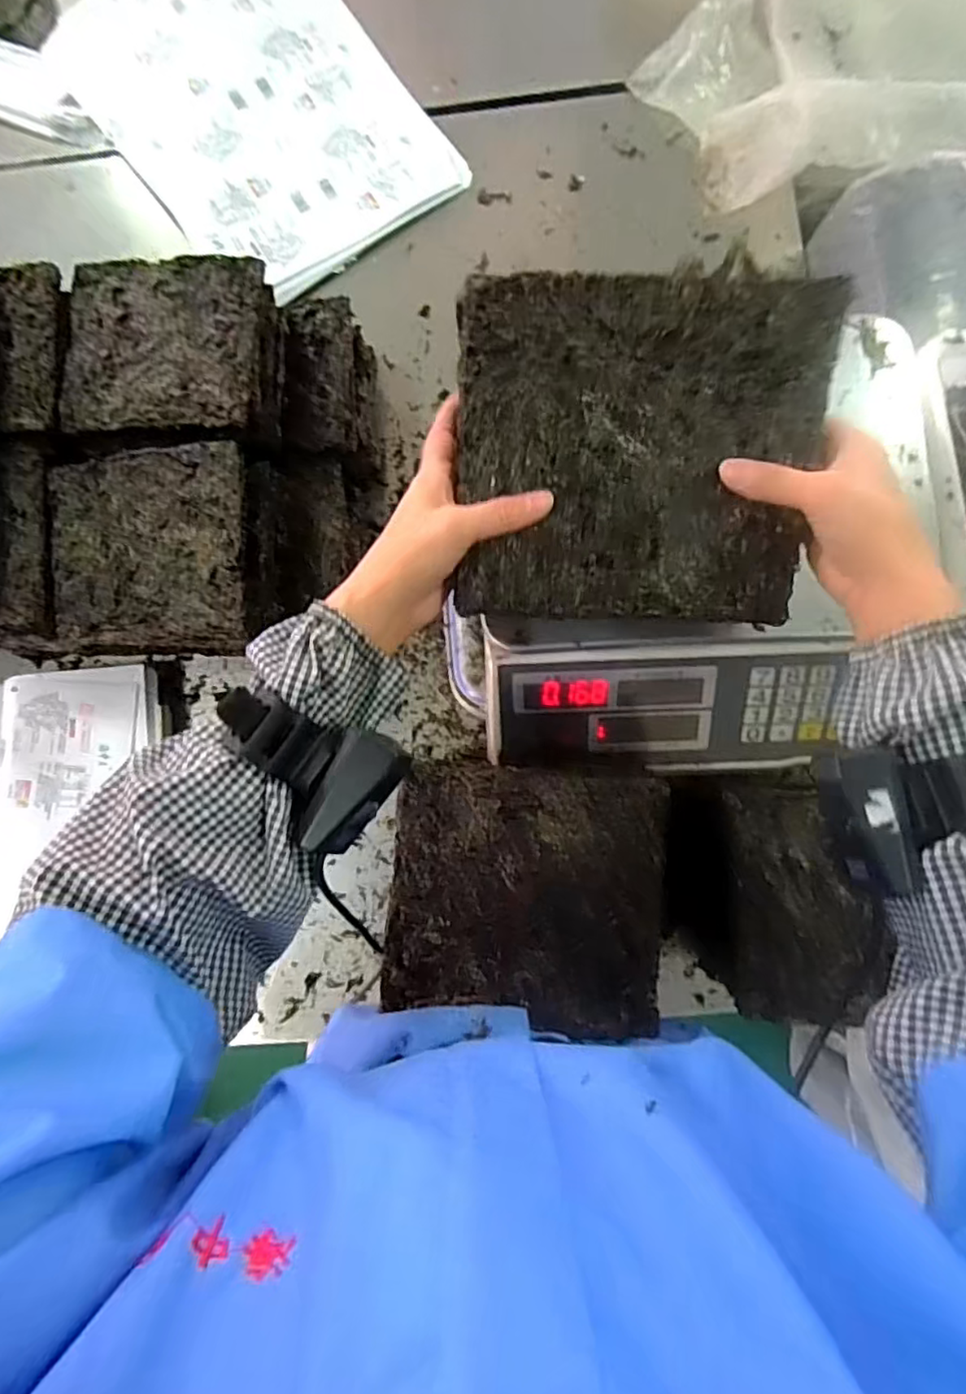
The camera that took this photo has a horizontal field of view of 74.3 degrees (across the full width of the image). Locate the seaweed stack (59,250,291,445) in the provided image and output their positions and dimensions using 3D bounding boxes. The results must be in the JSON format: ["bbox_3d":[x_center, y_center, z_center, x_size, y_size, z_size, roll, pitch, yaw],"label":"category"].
[{"bbox_3d":[-0.310,-0.340,0.647,0.194,0.072,0.174,1,84,3],"label":"seaweed stack"}]

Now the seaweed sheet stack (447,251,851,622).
[{"bbox_3d":[0.085,-0.133,0.355,0.195,0.012,0.179,2,105,1],"label":"seaweed sheet stack"}]

